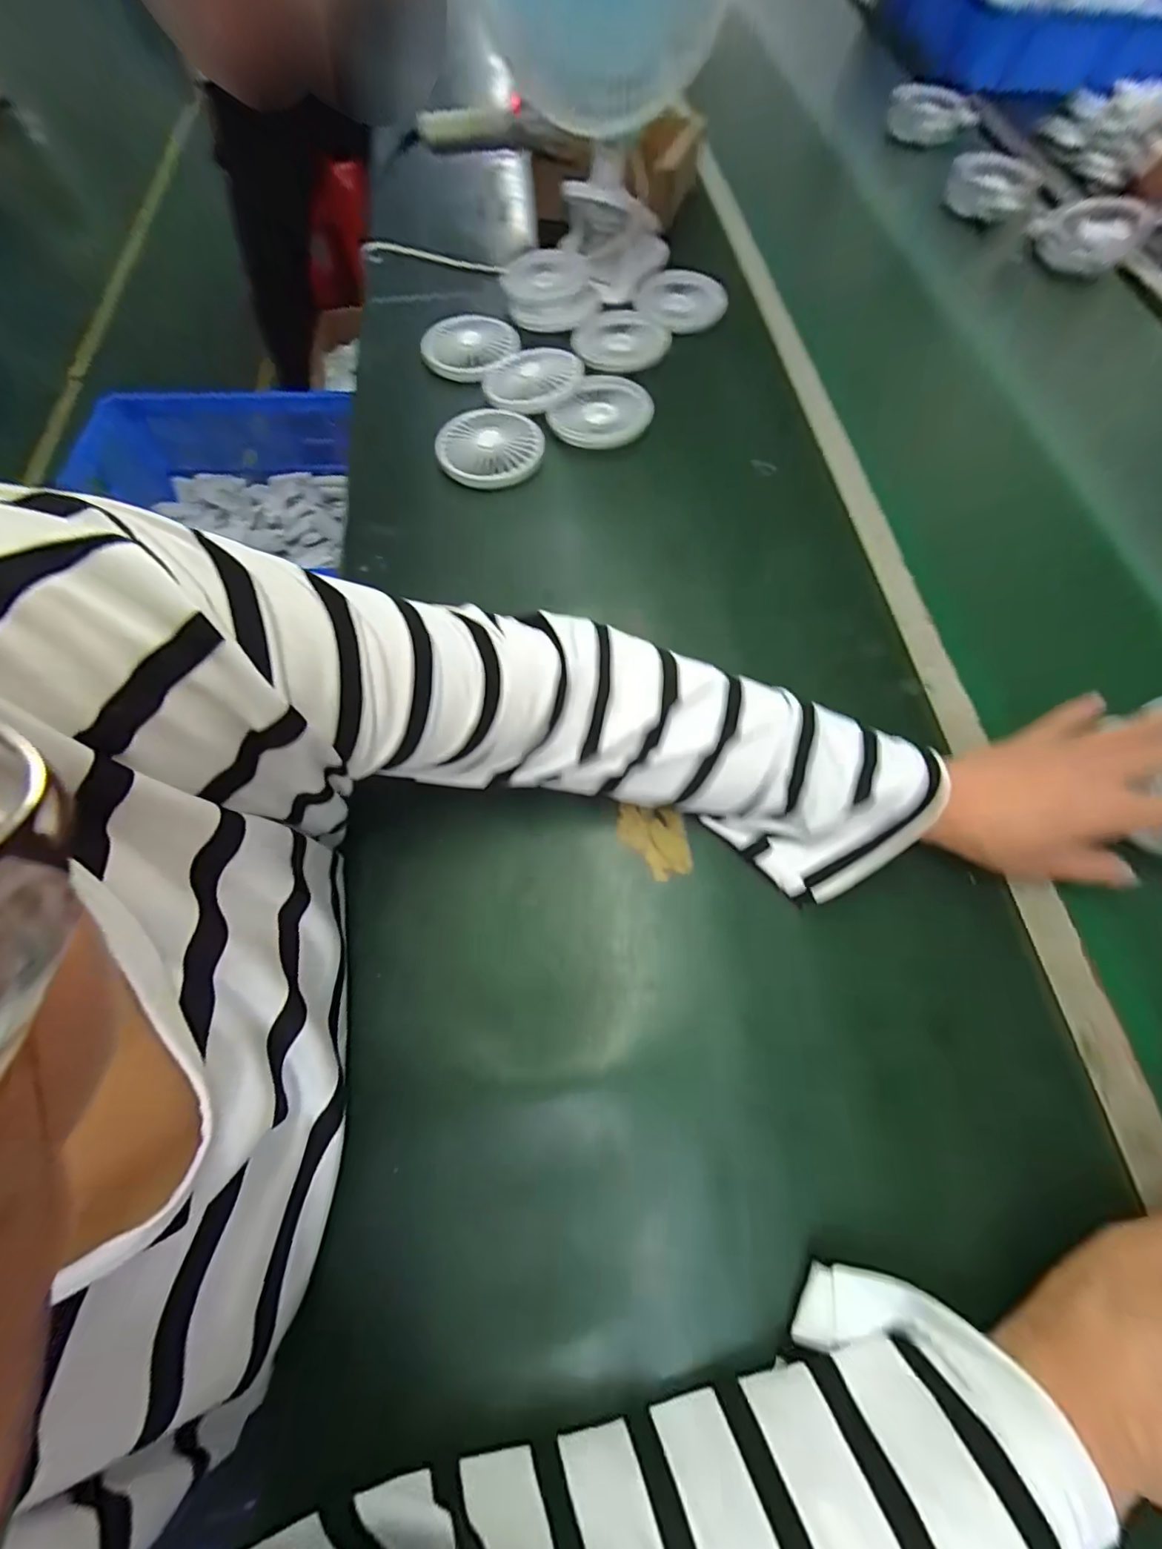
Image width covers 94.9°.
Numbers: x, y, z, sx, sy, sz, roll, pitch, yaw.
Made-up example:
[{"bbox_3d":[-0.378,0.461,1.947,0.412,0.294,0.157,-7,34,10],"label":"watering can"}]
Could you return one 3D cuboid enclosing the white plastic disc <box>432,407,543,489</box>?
[{"bbox_3d":[-0.078,-0.280,0.455,0.089,0.019,0.089,0,66,0],"label":"white plastic disc"}]

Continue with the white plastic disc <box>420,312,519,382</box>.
[{"bbox_3d":[-0.103,-0.403,0.501,0.084,0.015,0.084,0,66,0],"label":"white plastic disc"}]

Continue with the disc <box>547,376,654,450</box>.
[{"bbox_3d":[0.019,-0.316,0.469,0.069,0.021,0.080,33,71,14],"label":"disc"}]

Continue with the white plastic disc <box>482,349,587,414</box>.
[{"bbox_3d":[-0.044,-0.353,0.480,0.088,0.017,0.088,0,66,0],"label":"white plastic disc"}]

